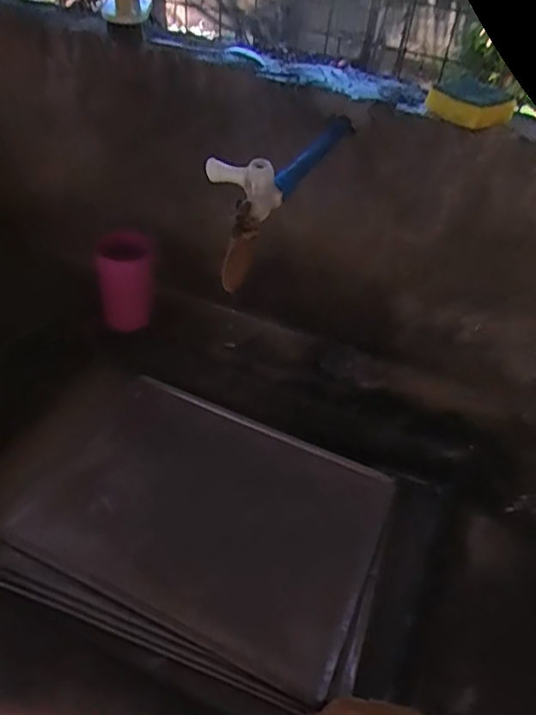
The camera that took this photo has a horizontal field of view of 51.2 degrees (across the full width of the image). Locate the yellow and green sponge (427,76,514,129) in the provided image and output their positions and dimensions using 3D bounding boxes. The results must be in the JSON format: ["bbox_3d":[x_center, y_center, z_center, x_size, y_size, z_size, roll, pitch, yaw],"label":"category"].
[{"bbox_3d":[0.241,-0.300,0.662,0.098,0.034,0.063,16,44,10],"label":"yellow and green sponge"}]

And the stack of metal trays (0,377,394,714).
[{"bbox_3d":[-0.084,0.208,0.739,0.463,0.060,0.333,18,44,11],"label":"stack of metal trays"}]

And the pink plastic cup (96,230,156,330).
[{"bbox_3d":[-0.231,-0.124,0.914,0.084,0.152,0.085,4,43,-4],"label":"pink plastic cup"}]

